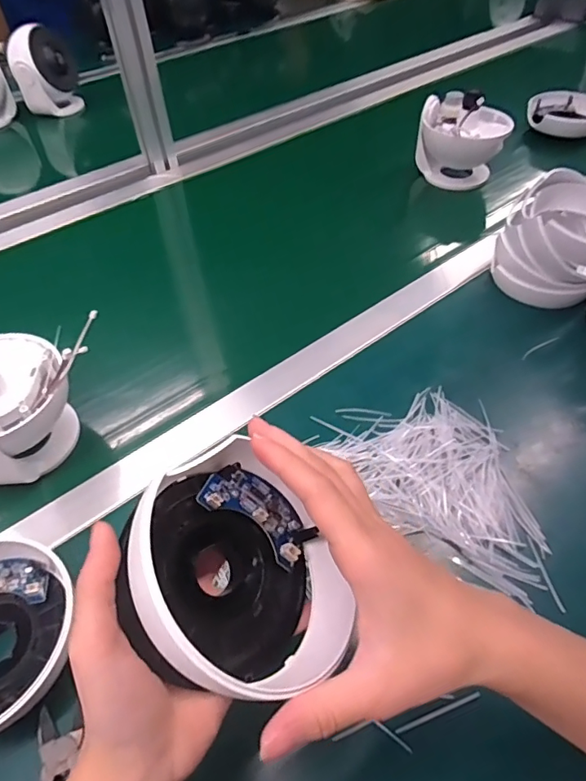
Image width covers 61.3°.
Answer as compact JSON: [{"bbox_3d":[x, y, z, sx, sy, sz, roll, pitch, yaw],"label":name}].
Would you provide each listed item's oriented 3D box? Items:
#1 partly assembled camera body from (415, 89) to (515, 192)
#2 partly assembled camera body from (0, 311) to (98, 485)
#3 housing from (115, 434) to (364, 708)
[{"bbox_3d":[0.231,-0.342,0.684,0.115,0.117,0.095,10,49,10],"label":"partly assembled camera body"},{"bbox_3d":[-0.237,0.005,0.413,0.116,0.112,0.135,-6,48,-5],"label":"partly assembled camera body"},{"bbox_3d":[-0.039,0.095,0.240,0.106,0.060,0.115,54,22,2],"label":"housing"}]

